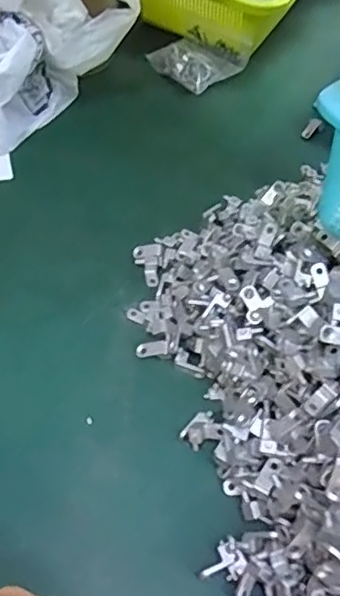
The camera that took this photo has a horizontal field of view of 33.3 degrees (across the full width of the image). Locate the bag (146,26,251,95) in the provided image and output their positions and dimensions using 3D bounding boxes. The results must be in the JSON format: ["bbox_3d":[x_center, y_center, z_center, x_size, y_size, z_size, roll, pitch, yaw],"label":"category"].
[{"bbox_3d":[0.032,-0.255,0.610,0.074,0.033,0.088,36,58,20],"label":"bag"}]

